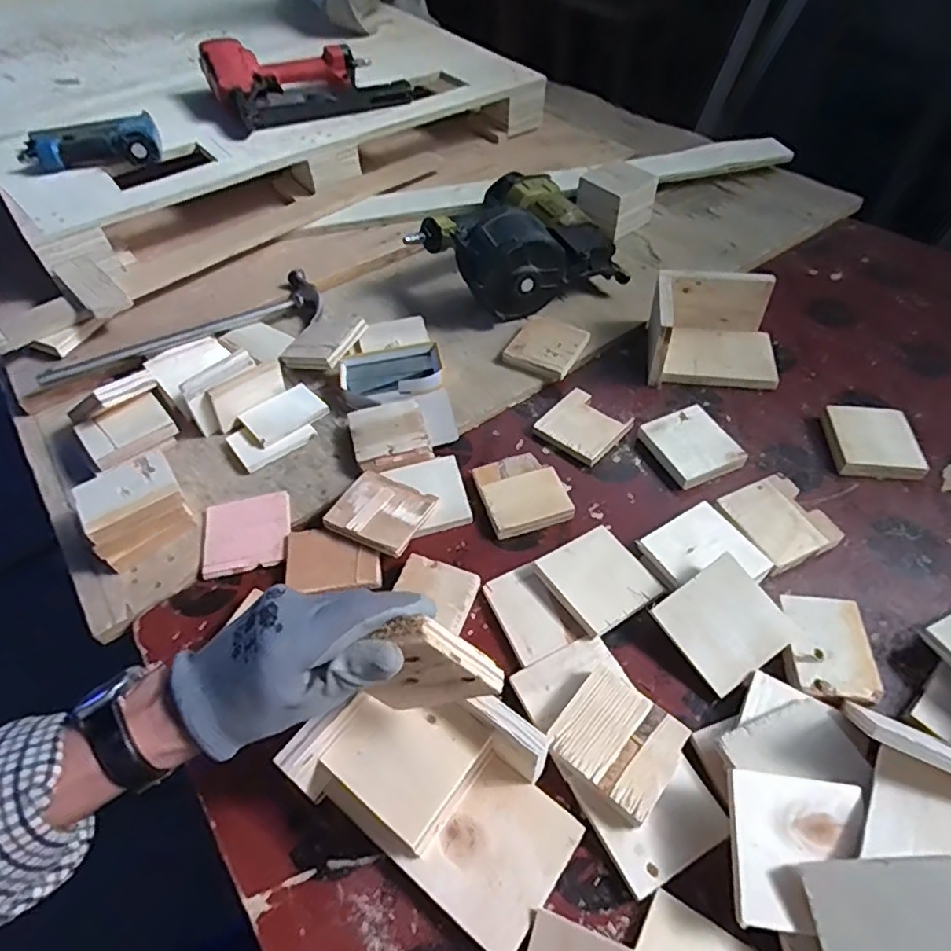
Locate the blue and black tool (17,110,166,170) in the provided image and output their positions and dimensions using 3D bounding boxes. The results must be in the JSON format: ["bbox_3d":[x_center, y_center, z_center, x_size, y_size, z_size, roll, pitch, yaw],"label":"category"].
[{"bbox_3d":[-0.587,-0.504,0.909,0.197,0.042,0.091,-26,56,-19],"label":"blue and black tool"}]

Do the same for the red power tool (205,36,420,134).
[{"bbox_3d":[-0.290,-0.690,1.017,0.350,0.076,0.194,-10,52,-8],"label":"red power tool"}]

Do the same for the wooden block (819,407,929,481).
[{"bbox_3d":[0.446,-0.038,0.669,0.086,0.023,0.087,3,52,5],"label":"wooden block"}]

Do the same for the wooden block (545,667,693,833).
[{"bbox_3d":[0.113,0.211,0.473,0.090,0.018,0.083,35,60,26],"label":"wooden block"}]

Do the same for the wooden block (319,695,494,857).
[{"bbox_3d":[-0.050,0.212,0.450,0.089,0.060,0.089,29,58,23],"label":"wooden block"}]

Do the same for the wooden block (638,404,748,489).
[{"bbox_3d":[0.248,-0.034,0.683,0.081,0.025,0.091,-21,53,-14],"label":"wooden block"}]

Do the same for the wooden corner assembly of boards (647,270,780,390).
[{"bbox_3d":[0.304,-0.187,0.753,0.159,0.079,0.128,9,52,9],"label":"wooden corner assembly of boards"}]

